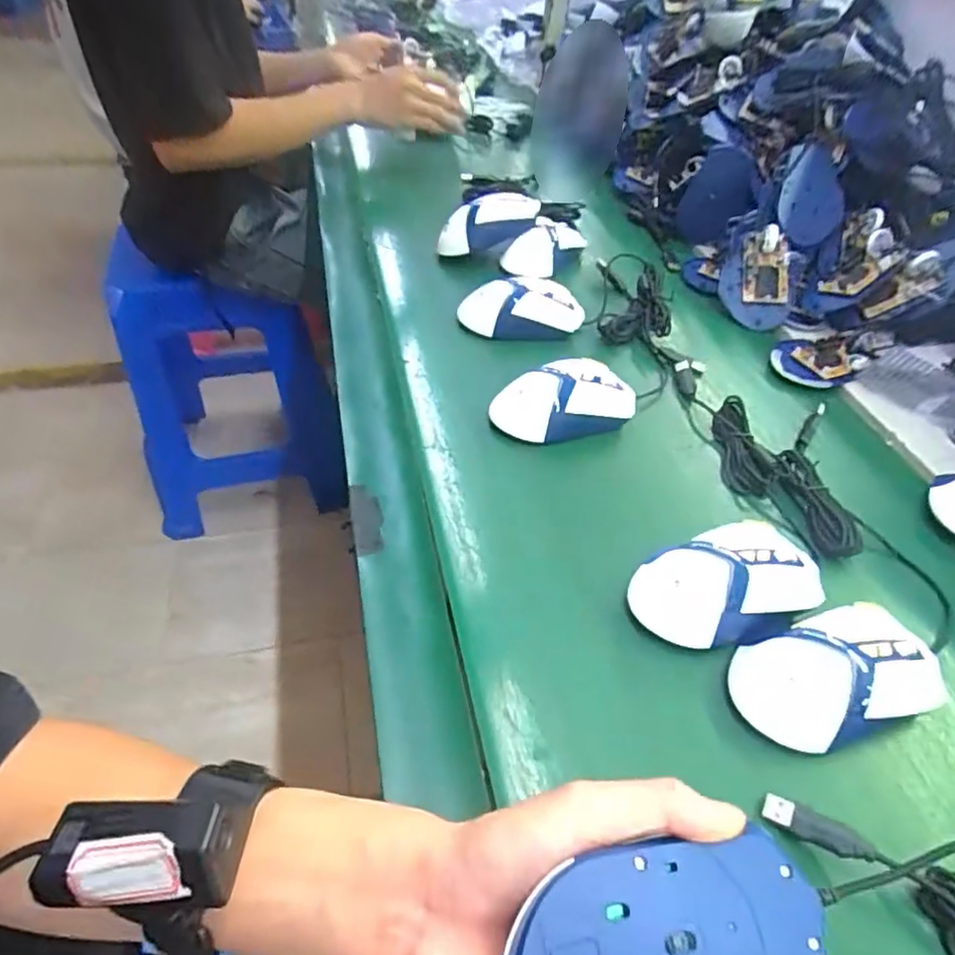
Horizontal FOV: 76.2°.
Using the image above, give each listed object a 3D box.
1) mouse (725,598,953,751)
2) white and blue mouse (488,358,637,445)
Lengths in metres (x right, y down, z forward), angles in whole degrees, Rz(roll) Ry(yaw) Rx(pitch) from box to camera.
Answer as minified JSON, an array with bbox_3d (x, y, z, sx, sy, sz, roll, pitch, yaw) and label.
[{"bbox_3d":[0.208,0.116,0.346,0.121,0.045,0.072,-10,56,-18],"label":"mouse"},{"bbox_3d":[0.073,-0.061,0.507,0.124,0.043,0.063,-15,57,-20],"label":"white and blue mouse"}]

